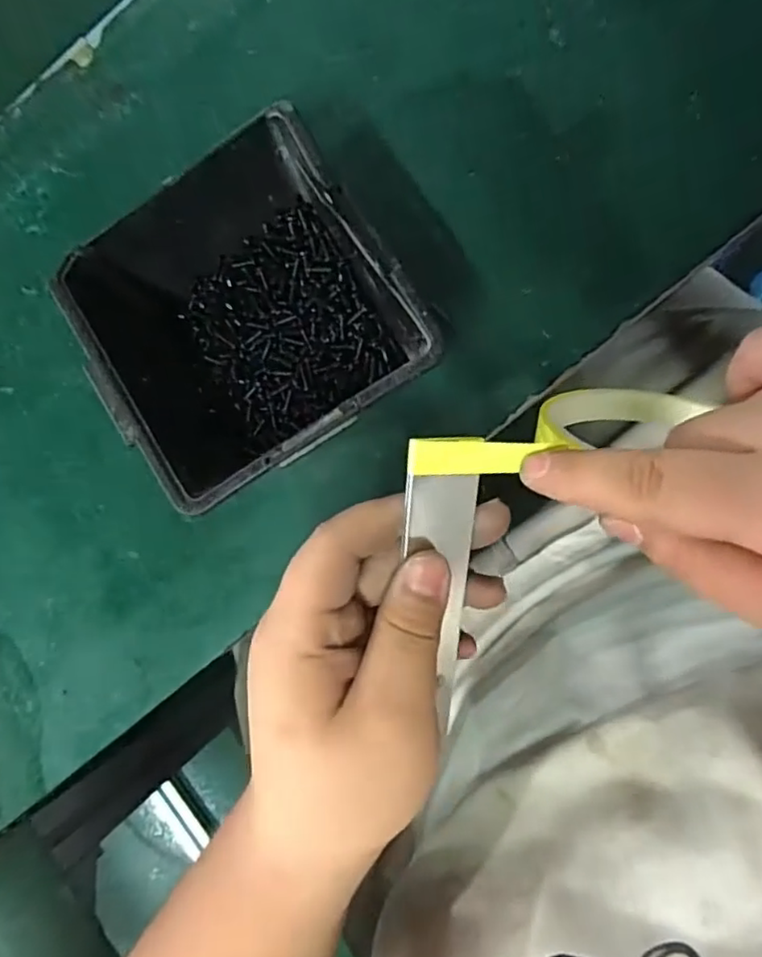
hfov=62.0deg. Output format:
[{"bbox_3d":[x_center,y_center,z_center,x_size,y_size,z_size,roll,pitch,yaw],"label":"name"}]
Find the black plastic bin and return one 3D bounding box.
[{"bbox_3d":[-0.054,-0.066,0.268,0.116,0.065,0.129,-33,82,6],"label":"black plastic bin"}]

